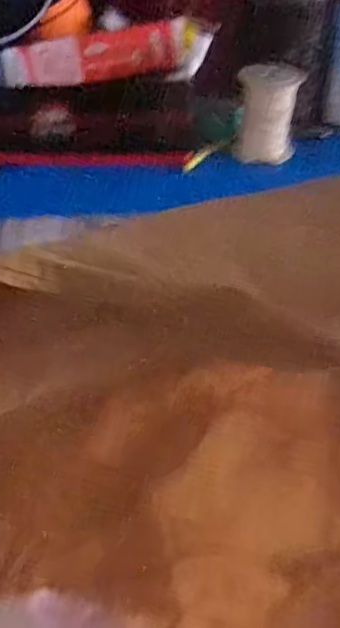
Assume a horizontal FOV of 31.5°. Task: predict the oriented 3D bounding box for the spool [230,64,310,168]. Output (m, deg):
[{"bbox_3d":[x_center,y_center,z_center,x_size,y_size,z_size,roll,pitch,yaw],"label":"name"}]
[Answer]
[{"bbox_3d":[0.104,-0.218,0.650,0.068,0.086,0.060,3,46,2],"label":"spool"}]

